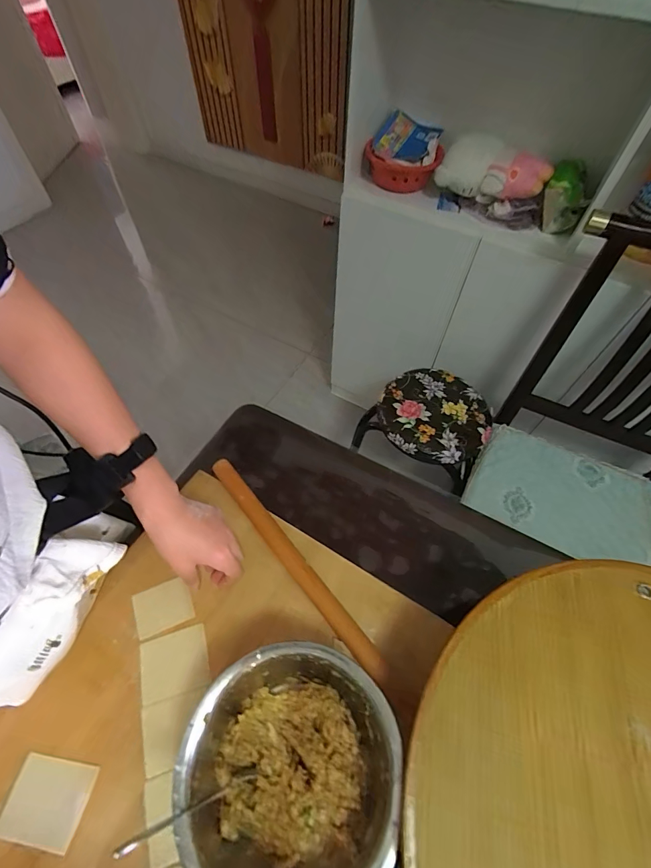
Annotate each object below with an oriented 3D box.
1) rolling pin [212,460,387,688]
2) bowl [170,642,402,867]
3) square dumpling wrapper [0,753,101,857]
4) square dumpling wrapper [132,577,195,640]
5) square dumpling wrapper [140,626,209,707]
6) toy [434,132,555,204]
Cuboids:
[{"bbox_3d":[-0.044,0.164,0.508,0.026,0.031,0.340,-36,67,-18],"label":"rolling pin"},{"bbox_3d":[-0.033,0.311,0.369,0.182,0.093,0.187,0,61,0],"label":"bowl"},{"bbox_3d":[-0.278,0.366,0.386,0.078,0.006,0.065,8,57,5],"label":"square dumpling wrapper"},{"bbox_3d":[-0.200,0.212,0.476,0.067,0.004,0.053,-20,63,-11],"label":"square dumpling wrapper"},{"bbox_3d":[-0.175,0.265,0.448,0.074,0.004,0.064,-14,62,-8],"label":"square dumpling wrapper"},{"bbox_3d":[0.368,-0.589,0.858,0.234,0.101,0.091,34,63,18],"label":"toy"}]

